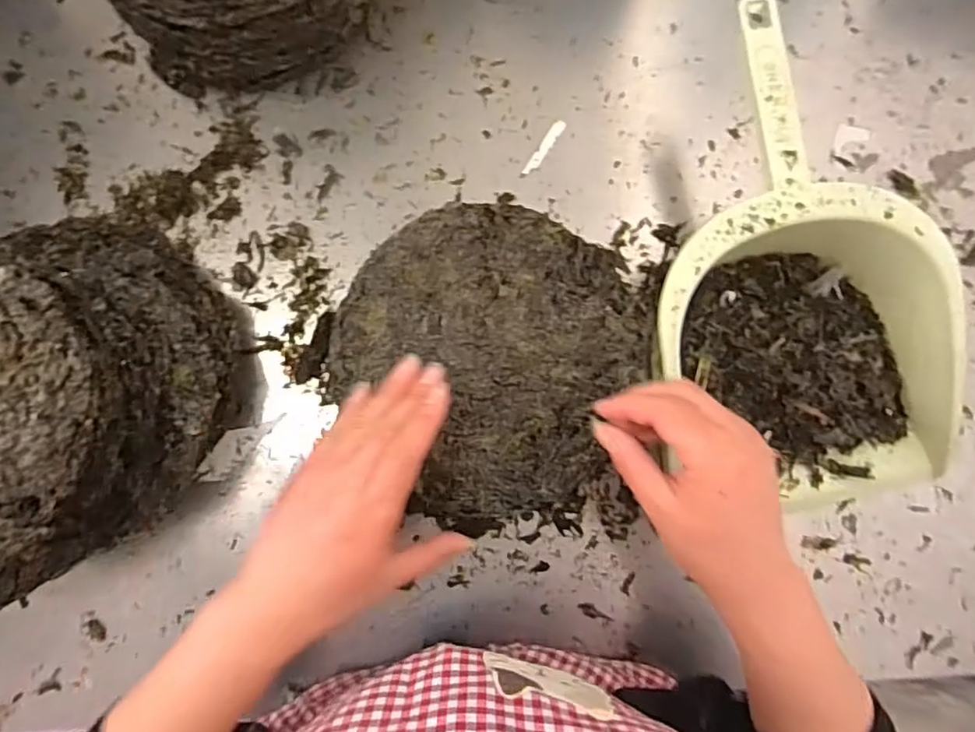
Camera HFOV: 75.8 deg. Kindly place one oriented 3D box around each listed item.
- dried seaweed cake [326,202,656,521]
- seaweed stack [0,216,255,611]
[{"bbox_3d":[0.001,-0.006,0.409,0.191,0.013,0.191,30,83,1],"label":"dried seaweed cake"},{"bbox_3d":[-0.285,0.018,0.388,0.234,0.127,0.198,-42,87,-7],"label":"seaweed stack"}]

